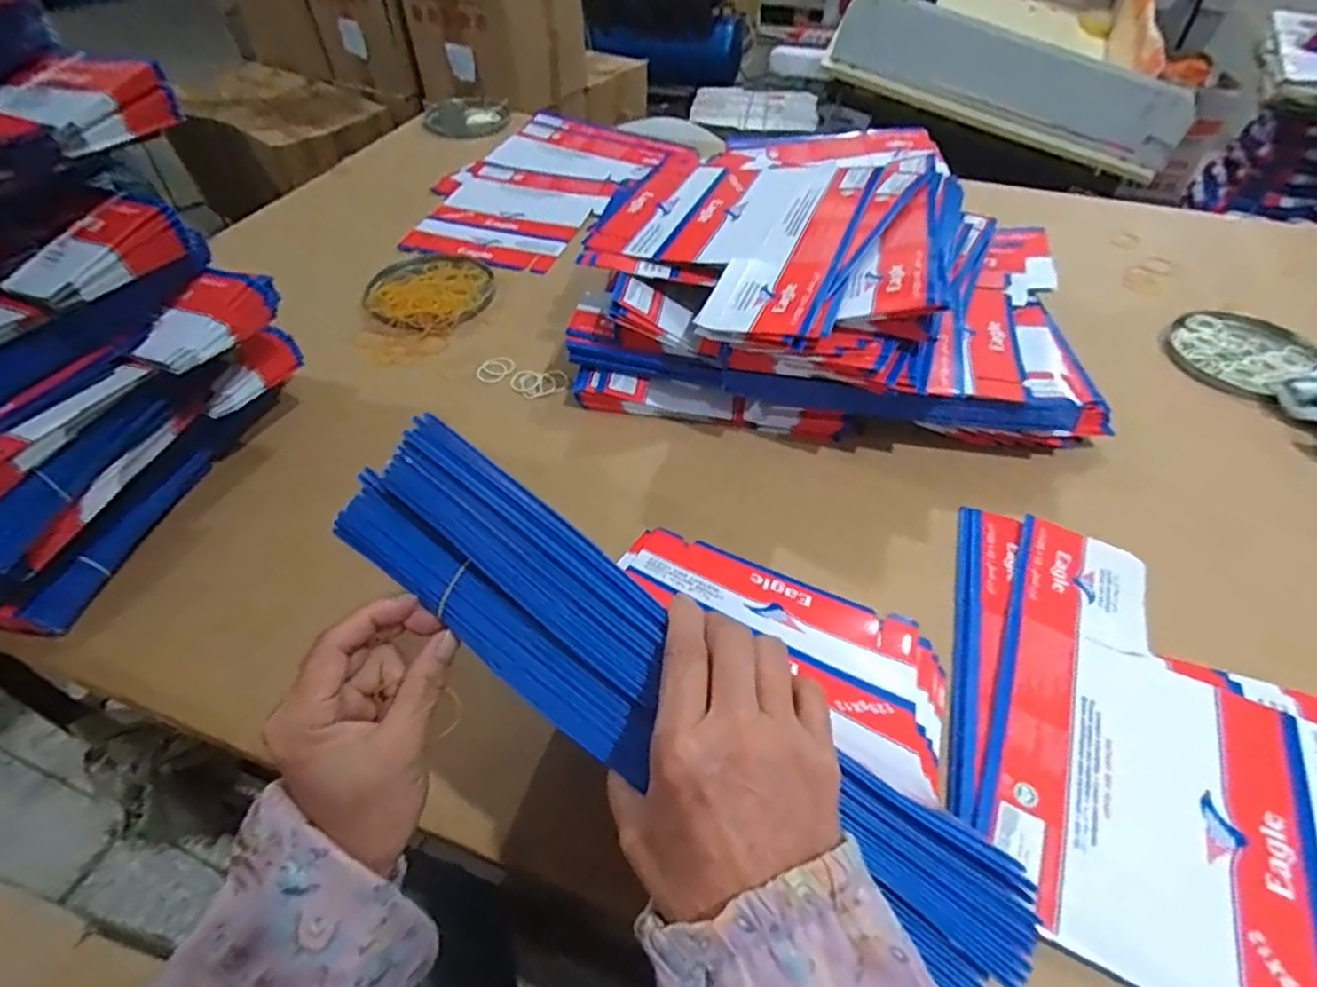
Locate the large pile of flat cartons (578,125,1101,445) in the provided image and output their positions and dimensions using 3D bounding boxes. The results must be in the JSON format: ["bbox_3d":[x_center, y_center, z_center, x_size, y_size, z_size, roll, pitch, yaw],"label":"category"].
[{"bbox_3d":[0.203,-0.227,0.734,0.570,0.163,0.376,13,49,12],"label":"large pile of flat cartons"}]

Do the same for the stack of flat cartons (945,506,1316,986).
[{"bbox_3d":[0.374,0.179,0.464,0.323,0.016,0.332,20,50,18],"label":"stack of flat cartons"}]

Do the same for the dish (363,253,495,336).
[{"bbox_3d":[-0.304,-0.283,0.879,0.163,0.024,0.185,14,49,13],"label":"dish"}]

